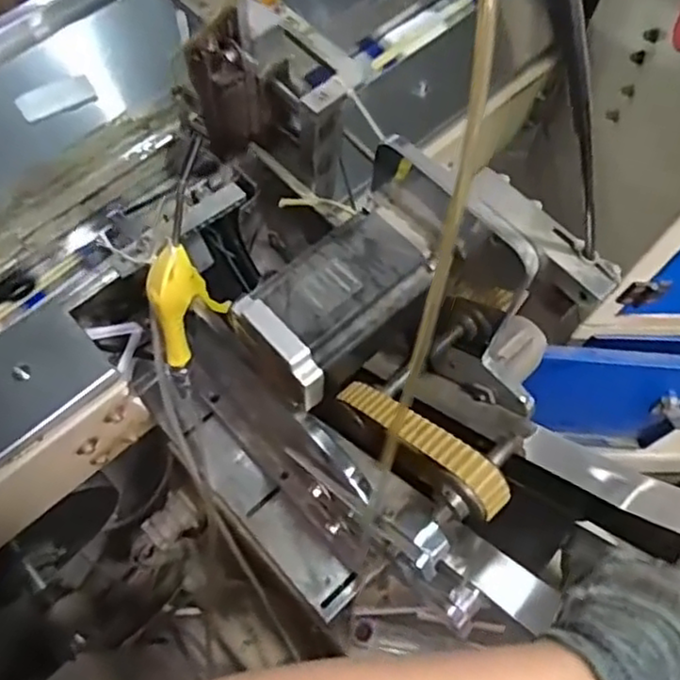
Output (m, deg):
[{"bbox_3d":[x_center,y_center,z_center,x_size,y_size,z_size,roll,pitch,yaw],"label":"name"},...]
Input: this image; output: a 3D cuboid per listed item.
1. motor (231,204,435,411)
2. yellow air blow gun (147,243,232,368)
[{"bbox_3d":[-0.001,-0.023,0.516,0.145,0.069,0.093,-37,74,-16],"label":"motor"},{"bbox_3d":[-0.145,-0.028,0.597,0.039,0.121,0.067,35,70,11],"label":"yellow air blow gun"}]

